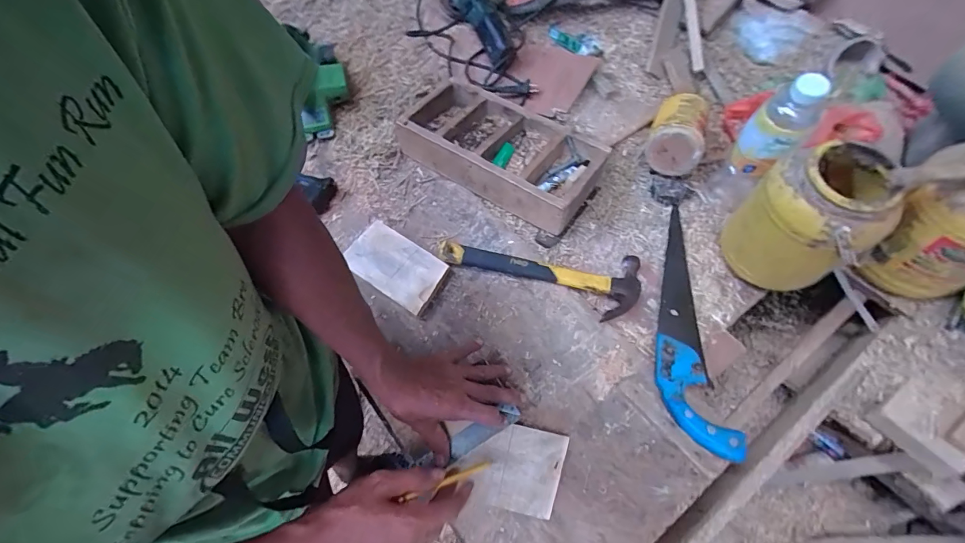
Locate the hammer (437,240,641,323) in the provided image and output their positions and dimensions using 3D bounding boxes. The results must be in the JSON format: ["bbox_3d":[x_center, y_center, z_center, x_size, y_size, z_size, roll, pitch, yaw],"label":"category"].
[{"bbox_3d":[0.099,-0.019,0.703,0.325,0.029,0.131,19,60,12],"label":"hammer"}]

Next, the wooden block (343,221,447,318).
[{"bbox_3d":[-0.150,-0.012,0.698,0.172,0.020,0.097,31,63,18],"label":"wooden block"}]

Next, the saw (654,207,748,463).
[{"bbox_3d":[0.305,0.065,0.653,0.092,0.041,0.425,3,58,3],"label":"saw"}]

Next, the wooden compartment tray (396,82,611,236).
[{"bbox_3d":[0.027,-0.233,0.794,0.381,0.085,0.177,28,62,17],"label":"wooden compartment tray"}]

